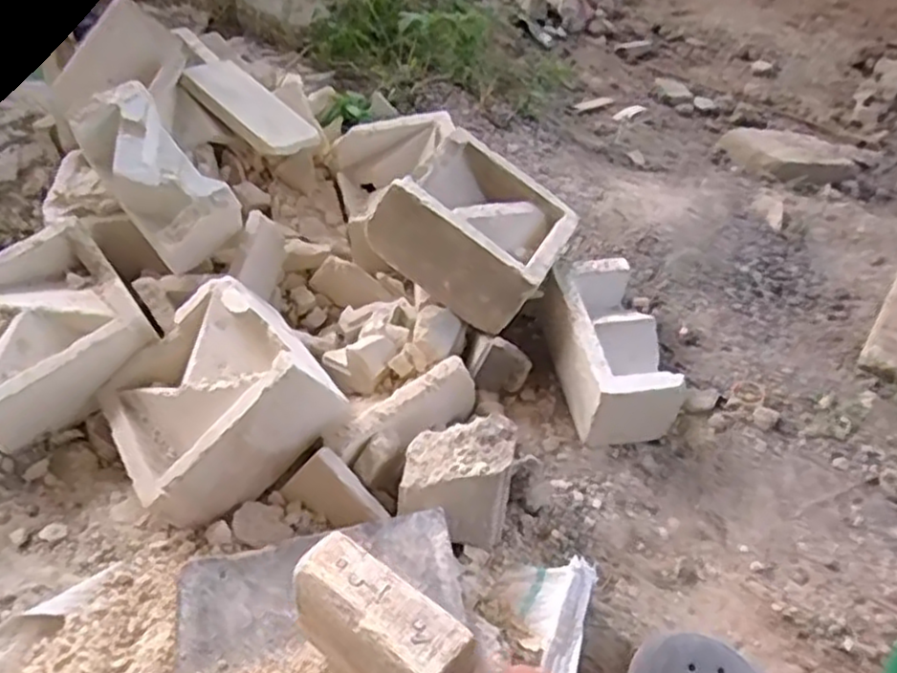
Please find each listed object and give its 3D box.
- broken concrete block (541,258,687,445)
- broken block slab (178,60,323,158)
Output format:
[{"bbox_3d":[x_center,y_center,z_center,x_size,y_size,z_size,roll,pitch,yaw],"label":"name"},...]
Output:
[{"bbox_3d":[0.186,0.013,0.866,0.108,0.103,0.198,-10,50,-10],"label":"broken concrete block"},{"bbox_3d":[-0.282,-0.327,1.063,0.189,0.024,0.098,40,48,6],"label":"broken block slab"}]

